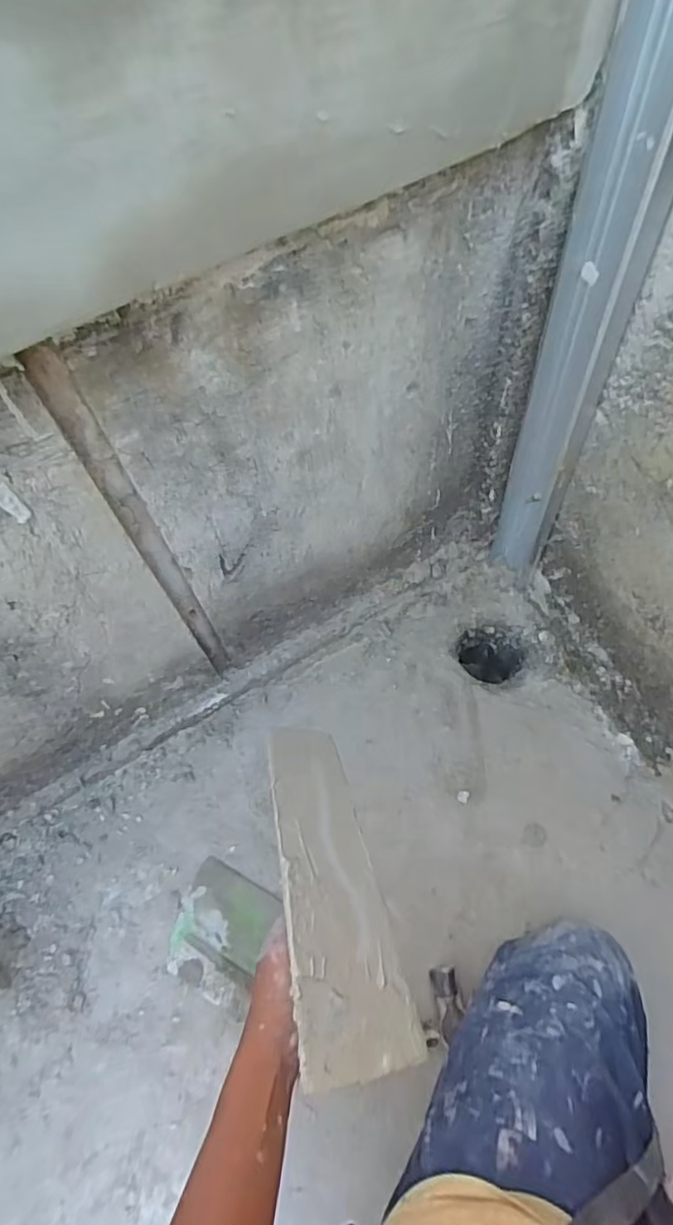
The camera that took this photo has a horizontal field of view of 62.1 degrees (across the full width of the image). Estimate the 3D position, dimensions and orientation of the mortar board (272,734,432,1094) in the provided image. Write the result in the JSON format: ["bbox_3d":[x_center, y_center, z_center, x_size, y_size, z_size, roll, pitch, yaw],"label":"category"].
[{"bbox_3d":[0.000,0.237,0.505,0.105,0.007,0.284,14,42,-28],"label":"mortar board"}]

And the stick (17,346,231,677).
[{"bbox_3d":[-0.196,-0.058,0.627,0.030,0.513,0.023,-27,62,-11],"label":"stick"}]

